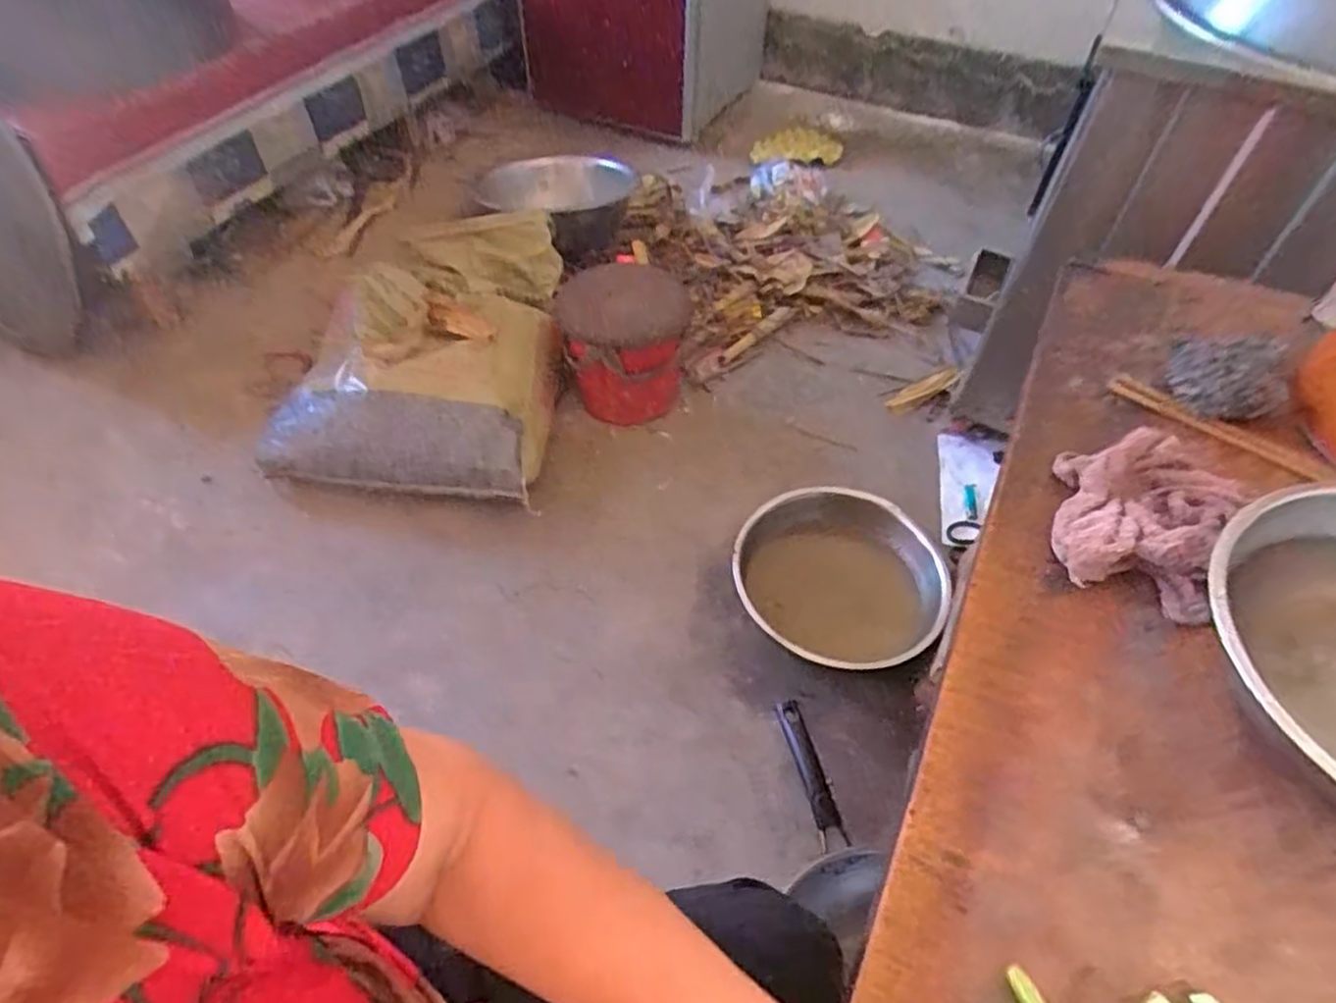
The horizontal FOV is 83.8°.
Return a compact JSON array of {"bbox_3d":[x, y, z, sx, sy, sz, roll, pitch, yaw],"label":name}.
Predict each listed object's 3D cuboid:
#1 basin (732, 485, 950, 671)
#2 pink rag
[{"bbox_3d":[0.272,0.119,1.163,0.278,0.087,0.311,-30,56,-22],"label":"basin"},{"bbox_3d":[0.336,0.010,0.531,0.110,0.043,0.126,23,54,16],"label":"pink rag"}]

